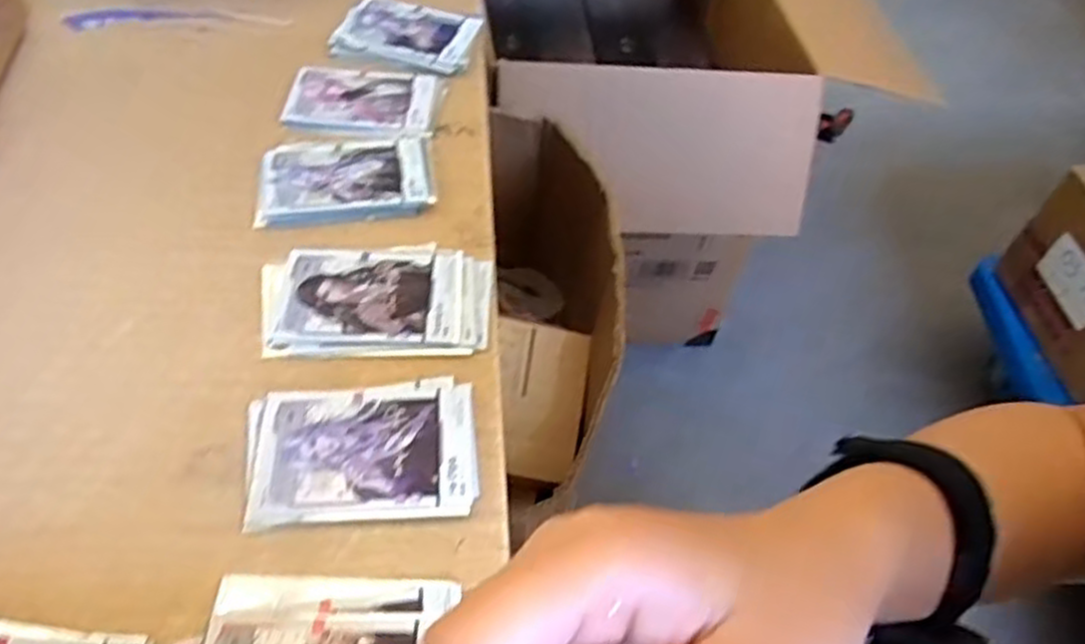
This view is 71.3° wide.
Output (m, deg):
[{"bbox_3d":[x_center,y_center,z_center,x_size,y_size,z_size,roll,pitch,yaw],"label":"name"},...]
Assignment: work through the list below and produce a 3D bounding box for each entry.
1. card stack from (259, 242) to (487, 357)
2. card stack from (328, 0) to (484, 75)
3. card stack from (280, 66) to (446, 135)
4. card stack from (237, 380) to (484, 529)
[{"bbox_3d":[-0.093,-0.015,0.427,0.125,0.005,0.083,1,51,-4],"label":"card stack"},{"bbox_3d":[-0.104,-0.225,0.586,0.106,0.014,0.078,12,51,5],"label":"card stack"},{"bbox_3d":[-0.128,-0.159,0.539,0.105,0.006,0.075,5,50,-1],"label":"card stack"},{"bbox_3d":[-0.086,0.063,0.367,0.107,0.006,0.074,-4,51,-9],"label":"card stack"}]

